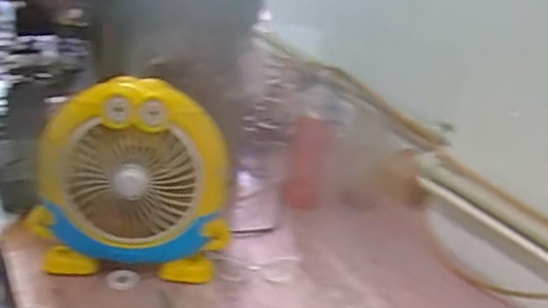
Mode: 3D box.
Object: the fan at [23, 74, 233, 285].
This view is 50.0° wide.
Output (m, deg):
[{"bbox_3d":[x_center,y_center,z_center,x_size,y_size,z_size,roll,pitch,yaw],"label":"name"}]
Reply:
[{"bbox_3d":[-0.198,0.029,0.813,0.266,0.266,0.125,4,26,-9],"label":"fan"}]

